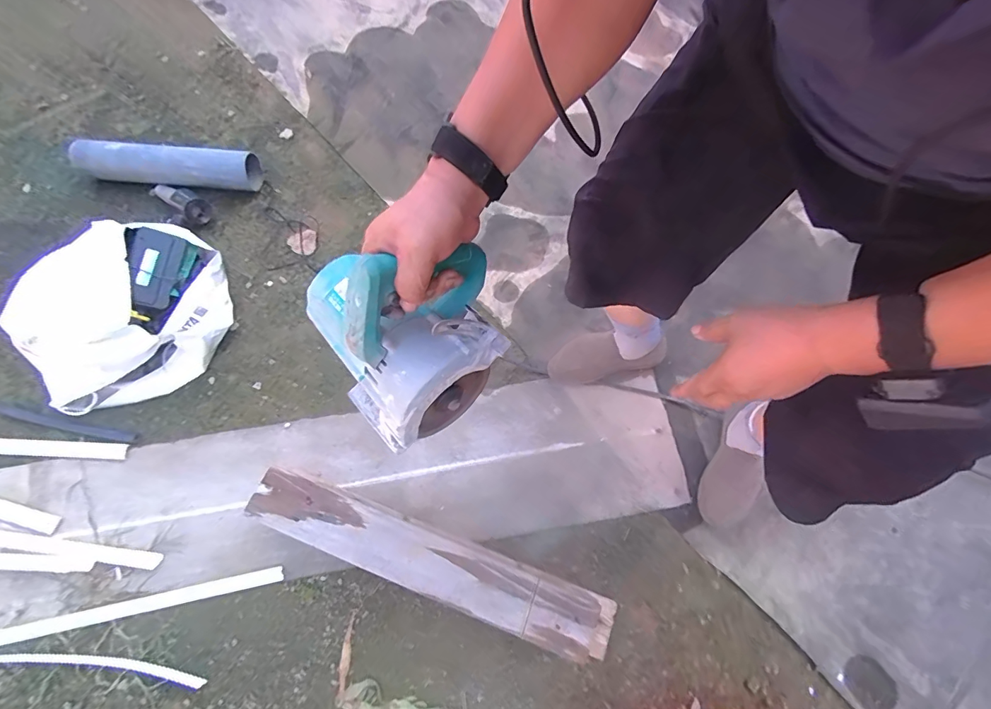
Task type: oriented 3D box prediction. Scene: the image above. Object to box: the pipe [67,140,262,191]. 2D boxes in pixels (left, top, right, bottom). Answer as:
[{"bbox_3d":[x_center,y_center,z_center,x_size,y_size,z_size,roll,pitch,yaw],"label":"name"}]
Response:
[{"bbox_3d":[-0.781,-0.450,1.039,0.415,0.079,0.079,5,68,0],"label":"pipe"}]

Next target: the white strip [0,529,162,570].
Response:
[{"bbox_3d":[-0.902,0.326,0.783,0.607,0.010,0.028,8,67,2],"label":"white strip"}]

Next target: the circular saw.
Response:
[{"bbox_3d":[-0.097,-0.043,0.430,0.169,0.177,0.192,-40,73,-17],"label":"circular saw"}]

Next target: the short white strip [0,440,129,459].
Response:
[{"bbox_3d":[-0.860,0.182,0.844,0.294,0.009,0.027,3,66,0],"label":"short white strip"}]

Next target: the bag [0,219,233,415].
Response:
[{"bbox_3d":[-0.726,-0.081,0.867,0.271,0.168,0.381,39,71,14],"label":"bag"}]

